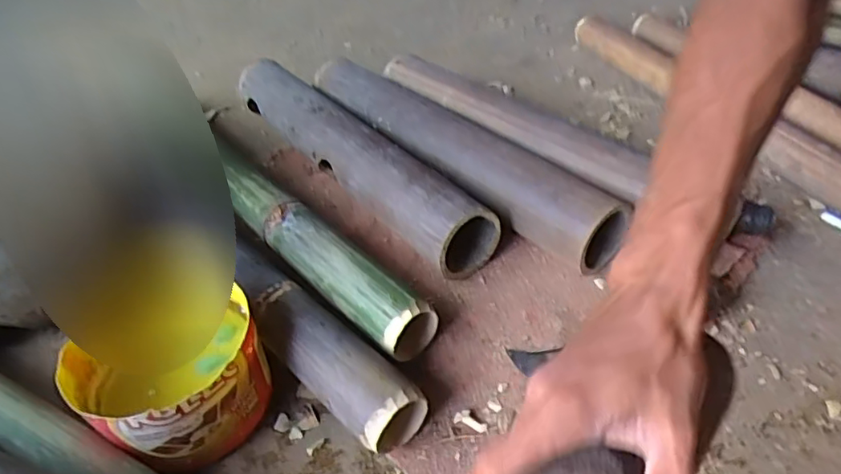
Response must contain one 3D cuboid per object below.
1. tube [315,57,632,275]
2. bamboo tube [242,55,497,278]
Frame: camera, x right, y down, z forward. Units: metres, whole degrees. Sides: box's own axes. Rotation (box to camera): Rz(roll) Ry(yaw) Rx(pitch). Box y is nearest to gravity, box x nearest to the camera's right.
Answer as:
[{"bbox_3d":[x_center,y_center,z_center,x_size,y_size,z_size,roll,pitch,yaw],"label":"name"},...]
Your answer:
[{"bbox_3d":[0.023,-0.115,0.753,0.095,0.089,0.512,-31,49,-25],"label":"tube"},{"bbox_3d":[-0.095,-0.116,0.761,0.084,0.081,0.501,-30,49,-23],"label":"bamboo tube"}]

